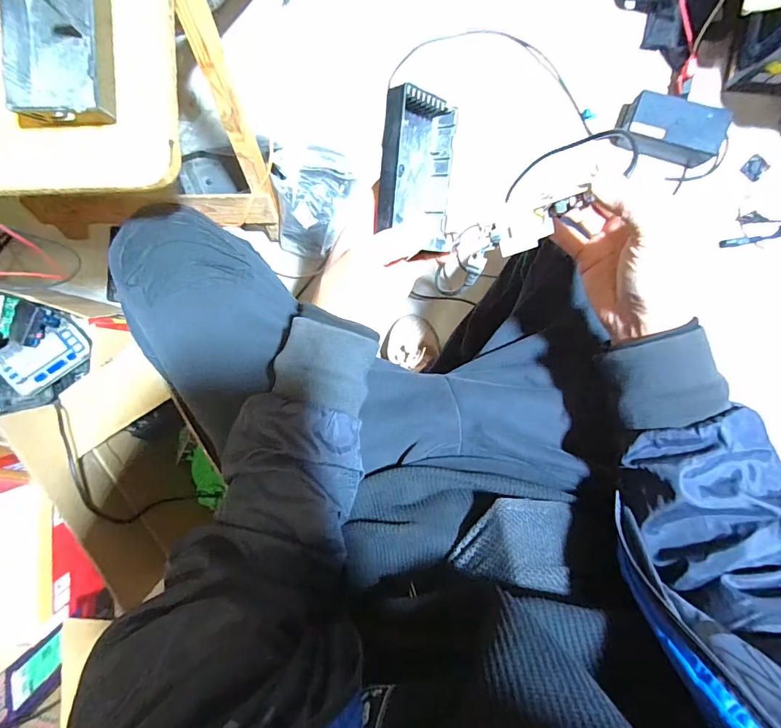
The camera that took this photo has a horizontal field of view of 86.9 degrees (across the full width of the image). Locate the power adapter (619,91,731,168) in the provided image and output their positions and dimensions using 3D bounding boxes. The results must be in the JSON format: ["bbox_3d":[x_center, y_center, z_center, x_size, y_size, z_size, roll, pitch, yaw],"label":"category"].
[{"bbox_3d":[0.516,-0.430,0.759,0.173,0.066,0.080,17,97,2],"label":"power adapter"}]

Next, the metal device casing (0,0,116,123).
[{"bbox_3d":[-0.241,-0.245,0.300,0.069,0.027,0.126,2,96,4],"label":"metal device casing"}]

